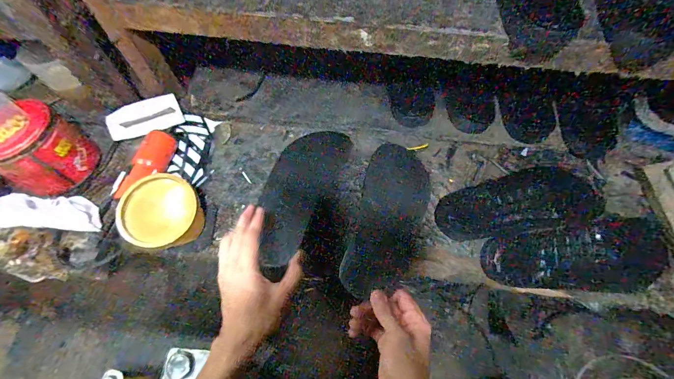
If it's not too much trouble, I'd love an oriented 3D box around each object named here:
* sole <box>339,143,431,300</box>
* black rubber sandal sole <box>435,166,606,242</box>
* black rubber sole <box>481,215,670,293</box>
[{"bbox_3d":[0.080,0.040,0.497,0.101,0.017,0.251,18,60,6],"label":"sole"},{"bbox_3d":[0.284,0.016,0.504,0.254,0.030,0.102,-7,66,-5],"label":"black rubber sandal sole"},{"bbox_3d":[0.344,0.093,0.467,0.250,0.025,0.097,-2,66,-3],"label":"black rubber sole"}]

